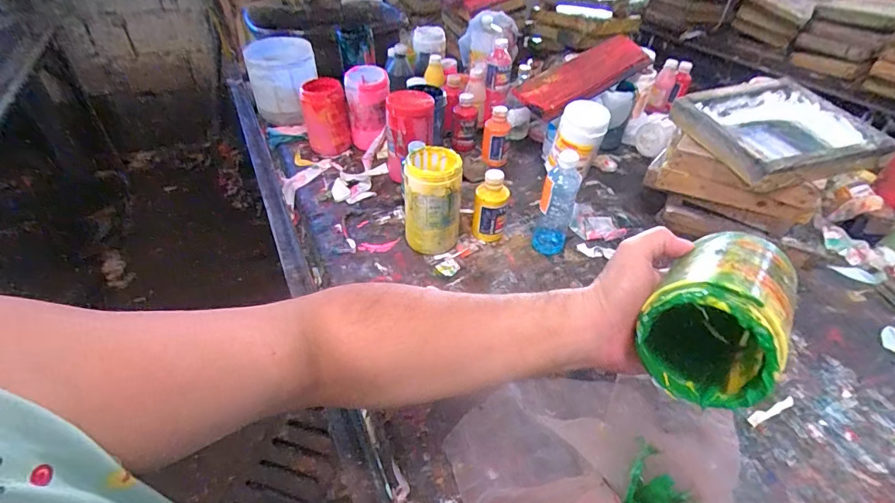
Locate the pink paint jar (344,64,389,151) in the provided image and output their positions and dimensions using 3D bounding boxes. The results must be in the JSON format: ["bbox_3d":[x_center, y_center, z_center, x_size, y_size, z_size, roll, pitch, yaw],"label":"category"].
[{"bbox_3d":[-0.177,-0.321,1.003,0.094,0.152,0.098,-5,42,-9],"label":"pink paint jar"}]

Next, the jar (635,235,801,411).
[{"bbox_3d":[0.223,0.050,0.361,0.085,0.099,0.151,21,34,34],"label":"jar"}]

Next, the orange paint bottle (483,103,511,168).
[{"bbox_3d":[0.107,-0.252,0.993,0.059,0.122,0.056,5,41,2],"label":"orange paint bottle"}]

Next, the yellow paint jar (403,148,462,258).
[{"bbox_3d":[-0.026,-0.083,0.767,0.088,0.167,0.098,1,41,-1],"label":"yellow paint jar"}]

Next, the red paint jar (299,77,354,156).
[{"bbox_3d":[-0.275,-0.304,1.008,0.093,0.143,0.094,-9,42,-13],"label":"red paint jar"}]

